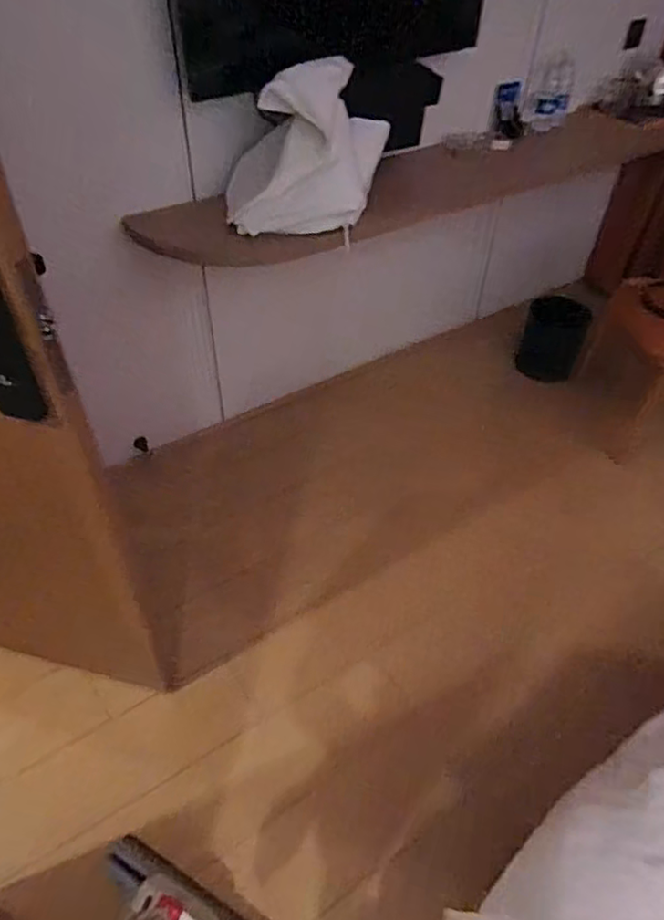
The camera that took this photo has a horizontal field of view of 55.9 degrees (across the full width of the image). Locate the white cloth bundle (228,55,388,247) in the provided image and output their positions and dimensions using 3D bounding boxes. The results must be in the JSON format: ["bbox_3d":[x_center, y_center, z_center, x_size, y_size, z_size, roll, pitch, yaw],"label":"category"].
[{"bbox_3d":[-0.064,-0.736,1.480,0.367,0.310,0.229,0,46,-2],"label":"white cloth bundle"}]

